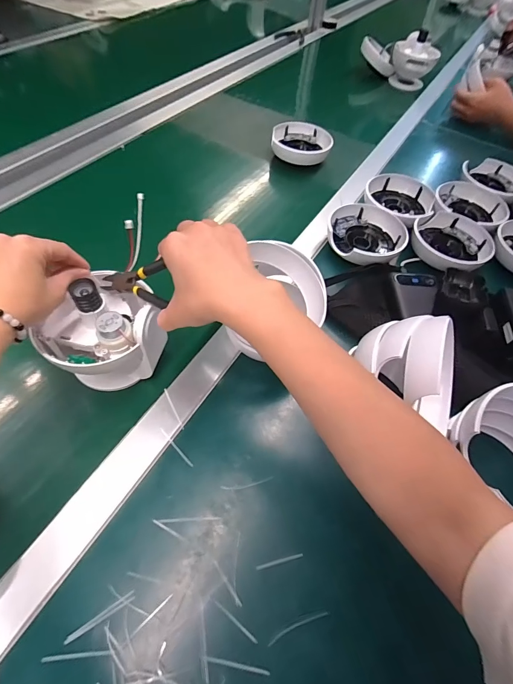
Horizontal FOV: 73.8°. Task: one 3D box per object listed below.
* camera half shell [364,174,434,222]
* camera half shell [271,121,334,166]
[{"bbox_3d":[0.230,-0.231,0.565,0.109,0.034,0.106,3,56,-4],"label":"camera half shell"},{"bbox_3d":[0.089,-0.385,0.665,0.114,0.042,0.083,15,56,4],"label":"camera half shell"}]

